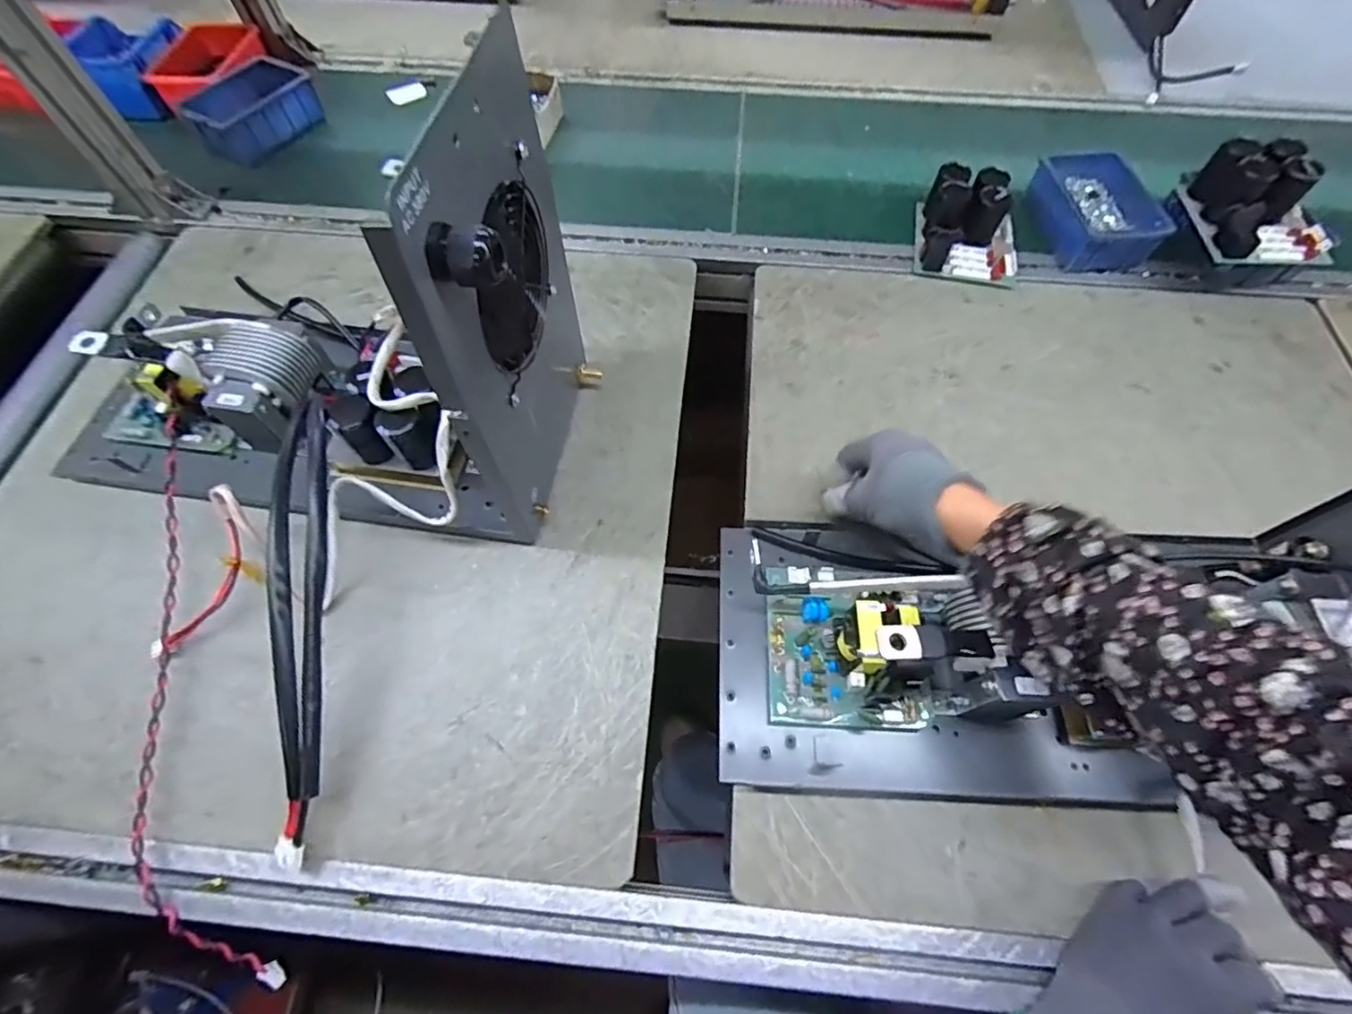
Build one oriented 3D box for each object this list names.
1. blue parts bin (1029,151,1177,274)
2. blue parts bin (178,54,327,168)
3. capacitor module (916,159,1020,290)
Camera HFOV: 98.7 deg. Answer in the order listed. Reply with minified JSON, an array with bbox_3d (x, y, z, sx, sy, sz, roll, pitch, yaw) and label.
[{"bbox_3d":[0.469,-0.333,0.657,0.102,0.052,0.151,-2,61,0],"label":"blue parts bin"},{"bbox_3d":[-0.543,-0.510,0.756,0.103,0.058,0.148,29,65,15],"label":"blue parts bin"},{"bbox_3d":[0.326,-0.308,0.636,0.105,0.060,0.117,10,62,6],"label":"capacitor module"}]

